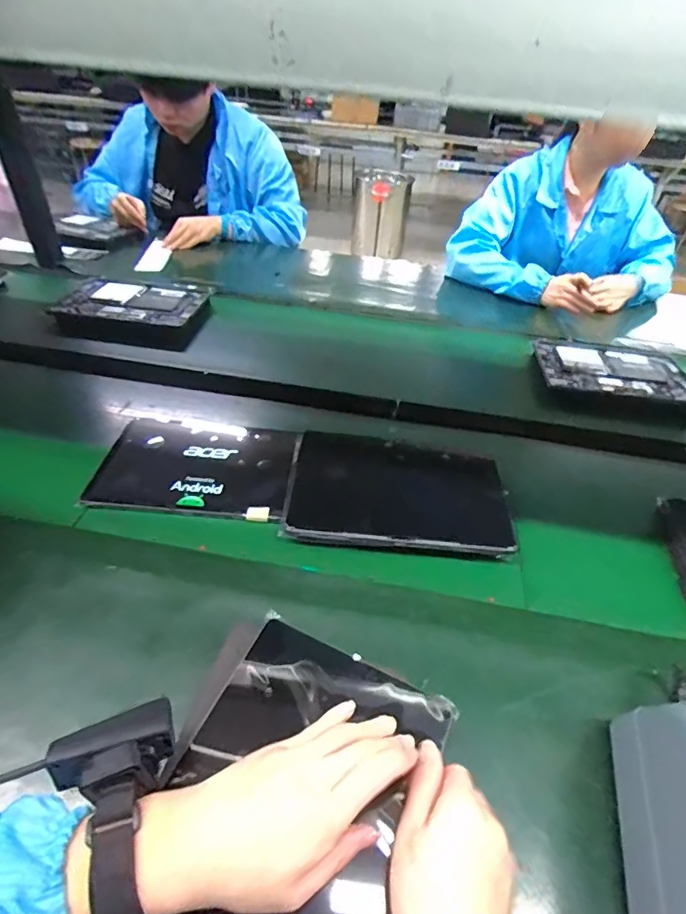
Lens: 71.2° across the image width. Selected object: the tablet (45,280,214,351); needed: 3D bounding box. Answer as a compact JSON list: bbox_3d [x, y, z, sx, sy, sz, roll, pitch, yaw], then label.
[{"bbox_3d":[-0.415,-0.295,0.961,0.279,0.048,0.183,9,41,5],"label":"tablet"}]

